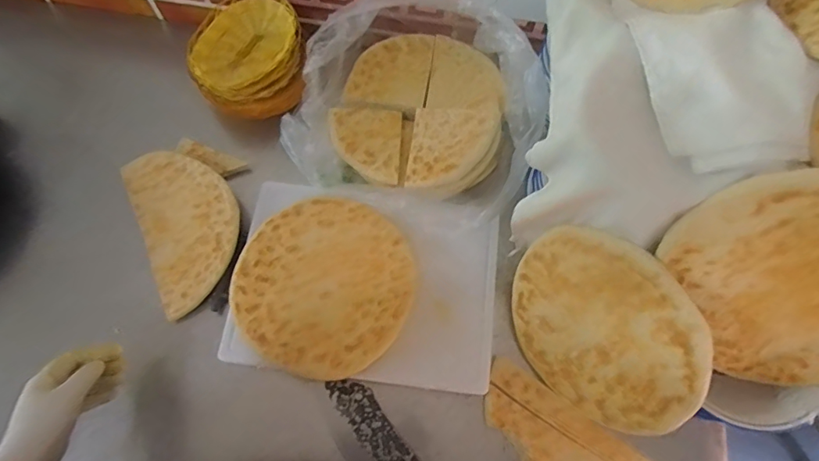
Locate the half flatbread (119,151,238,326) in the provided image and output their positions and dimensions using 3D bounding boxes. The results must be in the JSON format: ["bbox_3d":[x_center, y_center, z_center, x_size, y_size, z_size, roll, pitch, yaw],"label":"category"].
[{"bbox_3d":[-0.340,-0.014,0.743,0.146,0.036,0.258,-26,73,-11],"label":"half flatbread"}]

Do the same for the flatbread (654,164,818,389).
[{"bbox_3d":[0.393,0.053,0.474,0.245,0.206,0.014,55,36,-14],"label":"flatbread"}]

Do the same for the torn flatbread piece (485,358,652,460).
[{"bbox_3d":[0.207,0.292,0.652,0.250,0.018,0.107,35,72,10],"label":"torn flatbread piece"}]

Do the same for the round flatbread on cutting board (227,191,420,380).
[{"bbox_3d":[-0.122,0.074,0.695,0.246,0.010,0.247,1,70,-2],"label":"round flatbread on cutting board"}]

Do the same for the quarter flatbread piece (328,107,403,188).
[{"bbox_3d":[-0.071,-0.139,0.768,0.112,0.016,0.128,3,70,-1],"label":"quarter flatbread piece"}]

